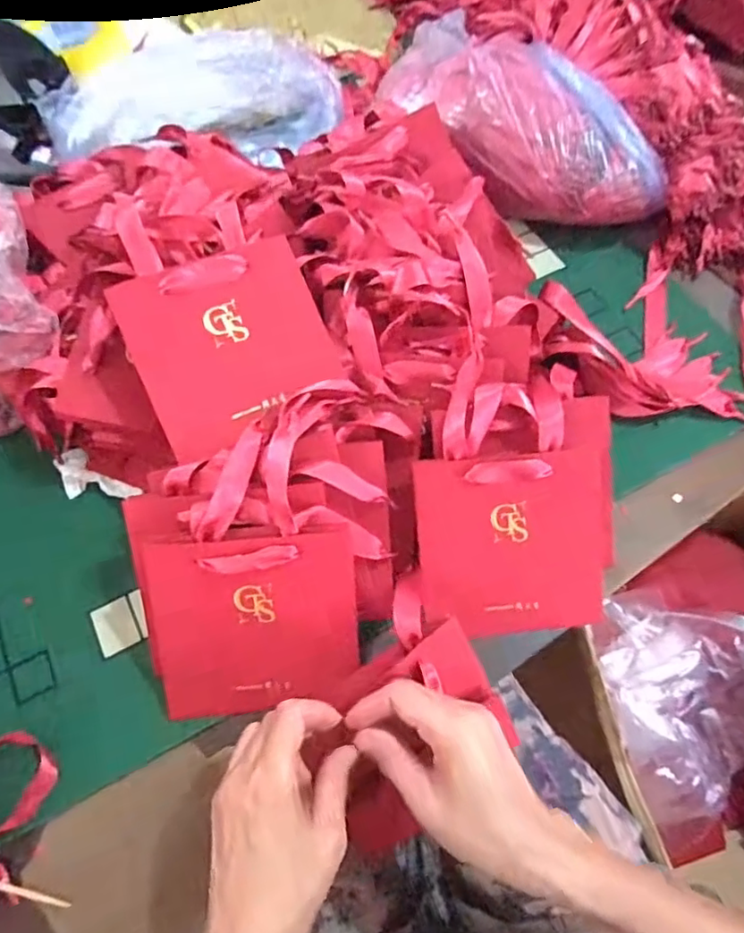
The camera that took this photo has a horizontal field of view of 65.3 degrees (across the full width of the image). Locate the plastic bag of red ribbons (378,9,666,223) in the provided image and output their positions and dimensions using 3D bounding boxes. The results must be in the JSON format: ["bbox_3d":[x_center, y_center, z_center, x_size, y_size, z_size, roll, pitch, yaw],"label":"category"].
[{"bbox_3d":[0.151,-0.365,0.612,0.336,0.094,0.142,39,69,16],"label":"plastic bag of red ribbons"}]

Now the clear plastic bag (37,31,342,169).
[{"bbox_3d":[-0.188,-0.388,0.637,0.311,0.112,0.112,-12,65,-7],"label":"clear plastic bag"}]

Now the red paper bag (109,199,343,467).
[{"bbox_3d":[-0.113,-0.115,0.437,0.139,0.009,0.187,-23,90,-15],"label":"red paper bag"}]

